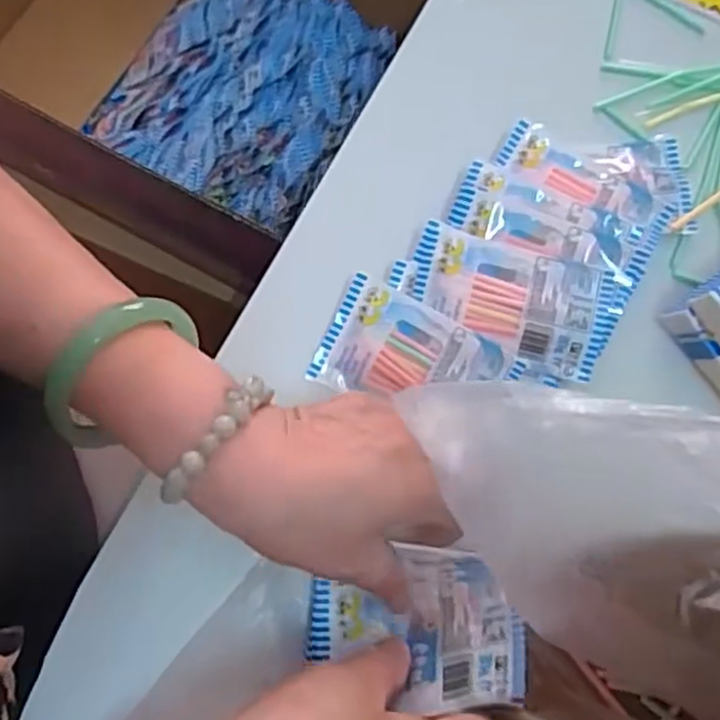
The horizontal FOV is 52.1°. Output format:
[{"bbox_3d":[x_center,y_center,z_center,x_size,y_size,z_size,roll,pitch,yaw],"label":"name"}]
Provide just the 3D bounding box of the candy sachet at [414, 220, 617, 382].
[{"bbox_3d":[0.079,-0.033,0.397,0.105,0.005,0.061,18,74,3],"label":"candy sachet"}]

